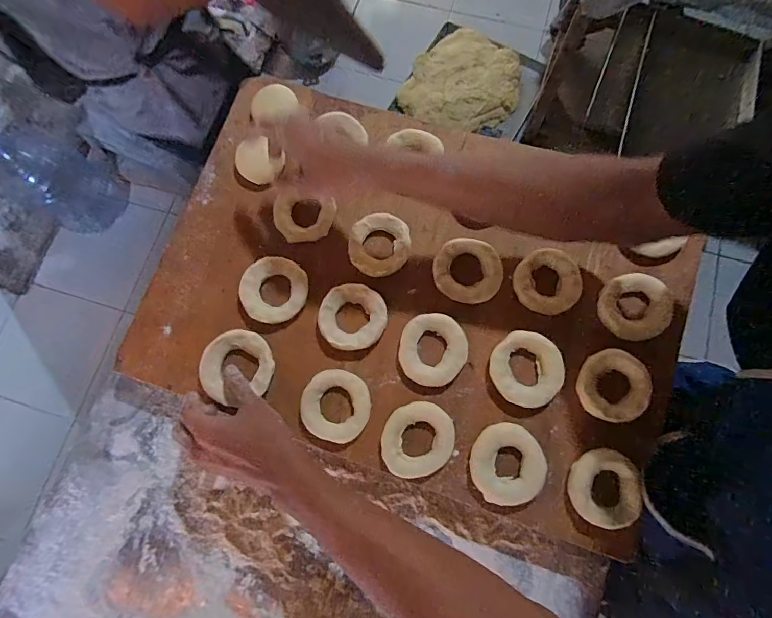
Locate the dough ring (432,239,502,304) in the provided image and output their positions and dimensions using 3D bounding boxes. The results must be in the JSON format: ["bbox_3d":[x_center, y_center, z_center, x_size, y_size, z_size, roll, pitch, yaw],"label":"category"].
[{"bbox_3d":[0.094,-0.045,0.466,0.077,0.011,0.072,0,77,1],"label":"dough ring"}]

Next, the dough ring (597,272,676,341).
[{"bbox_3d":[0.273,-0.004,0.450,0.070,0.020,0.071,0,77,1],"label":"dough ring"}]

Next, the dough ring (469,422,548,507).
[{"bbox_3d":[0.125,0.159,0.418,0.071,0.015,0.078,0,77,1],"label":"dough ring"}]

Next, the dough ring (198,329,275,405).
[{"bbox_3d":[-0.166,0.060,0.452,0.078,0.015,0.072,0,80,1],"label":"dough ring"}]

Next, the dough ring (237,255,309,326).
[{"bbox_3d":[-0.129,-0.022,0.470,0.073,0.007,0.075,0,77,1],"label":"dough ring"}]

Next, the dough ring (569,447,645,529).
[{"bbox_3d":[0.221,0.179,0.413,0.064,0.017,0.071,-3,77,1],"label":"dough ring"}]

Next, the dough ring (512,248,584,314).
[{"bbox_3d":[0.182,-0.032,0.458,0.071,0.015,0.070,0,77,1],"label":"dough ring"}]

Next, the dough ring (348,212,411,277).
[{"bbox_3d":[-0.008,-0.075,0.478,0.071,0.017,0.074,0,77,1],"label":"dough ring"}]

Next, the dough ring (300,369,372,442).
[{"bbox_3d":[-0.054,0.103,0.440,0.073,0.009,0.071,0,77,1],"label":"dough ring"}]

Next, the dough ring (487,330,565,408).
[{"bbox_3d":[0.150,0.063,0.438,0.072,0.014,0.076,0,77,1],"label":"dough ring"}]

